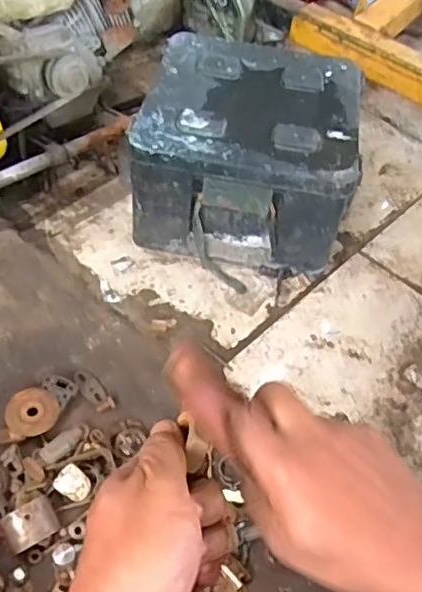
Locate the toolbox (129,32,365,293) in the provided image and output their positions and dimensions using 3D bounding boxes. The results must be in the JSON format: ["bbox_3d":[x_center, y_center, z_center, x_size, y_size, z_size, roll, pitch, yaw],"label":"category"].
[{"bbox_3d":[0.070,-0.253,1.112,0.354,0.263,0.350,12,50,5],"label":"toolbox"}]

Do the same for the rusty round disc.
[{"bbox_3d":[-0.253,0.163,0.845,0.071,0.010,0.073,2,50,-2],"label":"rusty round disc"}]

